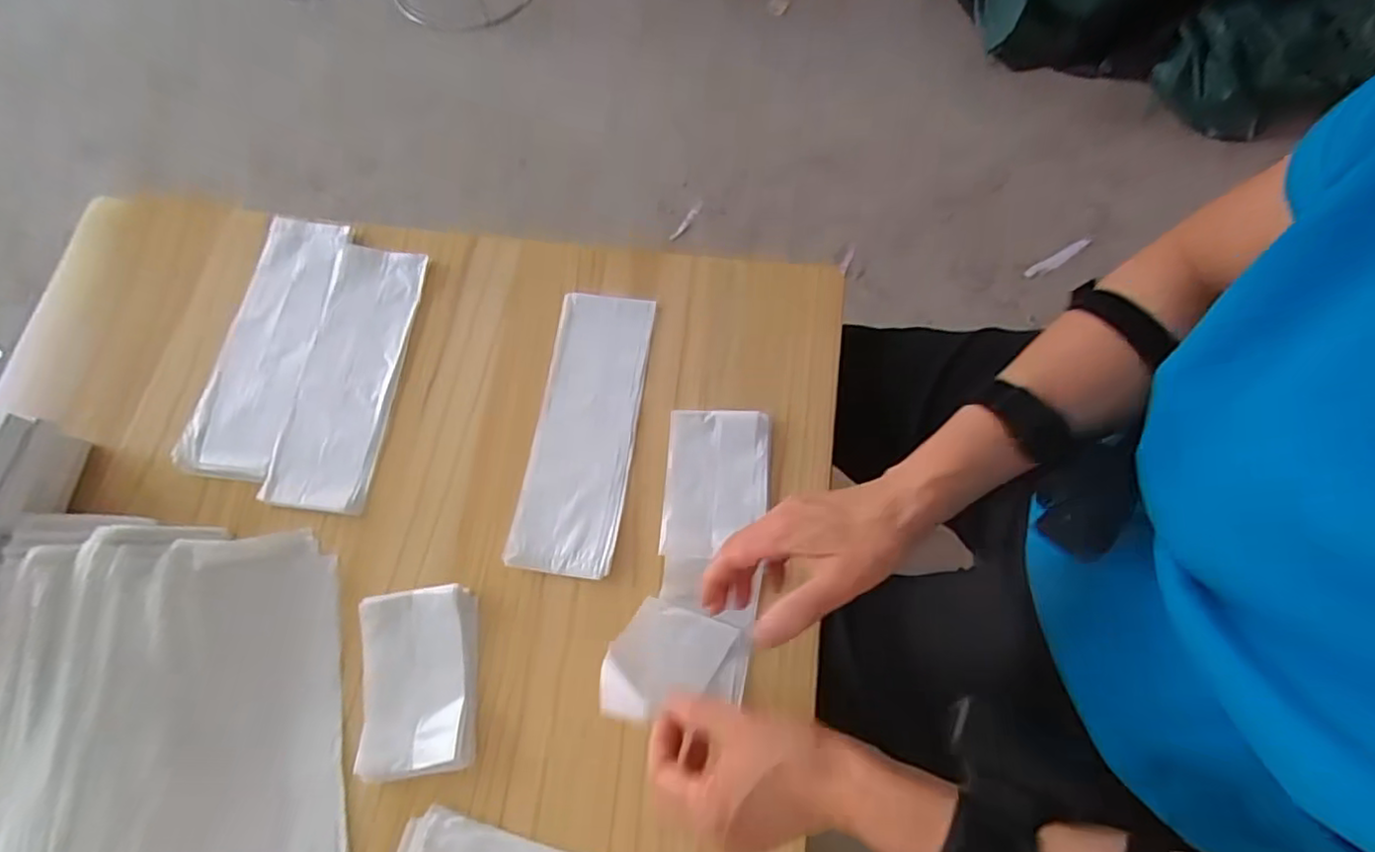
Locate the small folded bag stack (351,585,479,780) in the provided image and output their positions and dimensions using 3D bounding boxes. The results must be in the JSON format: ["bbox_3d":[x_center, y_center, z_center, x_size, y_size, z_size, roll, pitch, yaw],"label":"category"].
[{"bbox_3d":[-0.202,0.190,0.488,0.082,0.016,0.130,-8,72,0],"label":"small folded bag stack"}]

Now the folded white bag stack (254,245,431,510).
[{"bbox_3d":[-0.304,-0.047,0.584,0.090,0.016,0.244,7,73,4],"label":"folded white bag stack"}]

